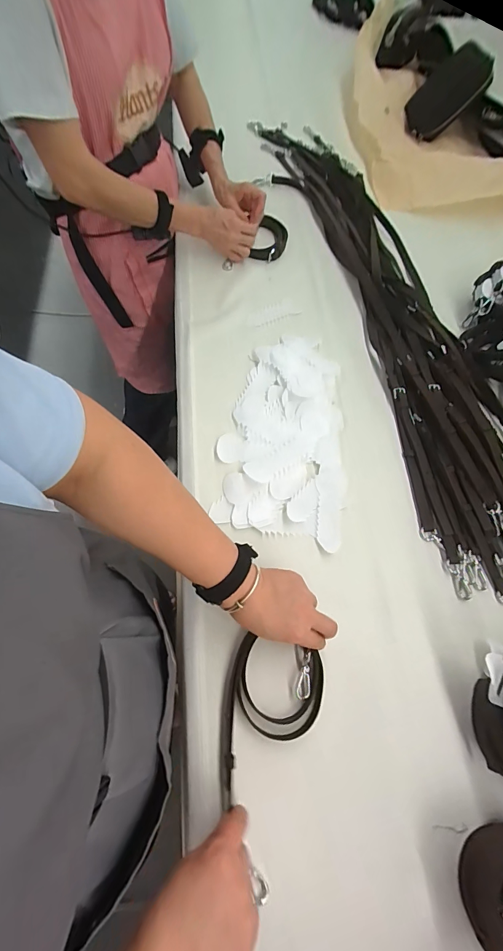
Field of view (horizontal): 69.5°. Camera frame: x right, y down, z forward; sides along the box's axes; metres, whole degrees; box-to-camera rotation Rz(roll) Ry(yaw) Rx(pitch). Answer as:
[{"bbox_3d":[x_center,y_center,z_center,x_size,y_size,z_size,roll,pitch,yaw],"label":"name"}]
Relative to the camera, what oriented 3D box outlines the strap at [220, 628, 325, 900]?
[{"bbox_3d":[0.005,0.301,0.402,0.107,0.027,0.221,19,67,5],"label":"strap"}]

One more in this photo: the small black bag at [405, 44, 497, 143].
[{"bbox_3d":[0.489,-0.956,0.913,0.113,0.191,0.030,38,65,-21],"label":"small black bag"}]

